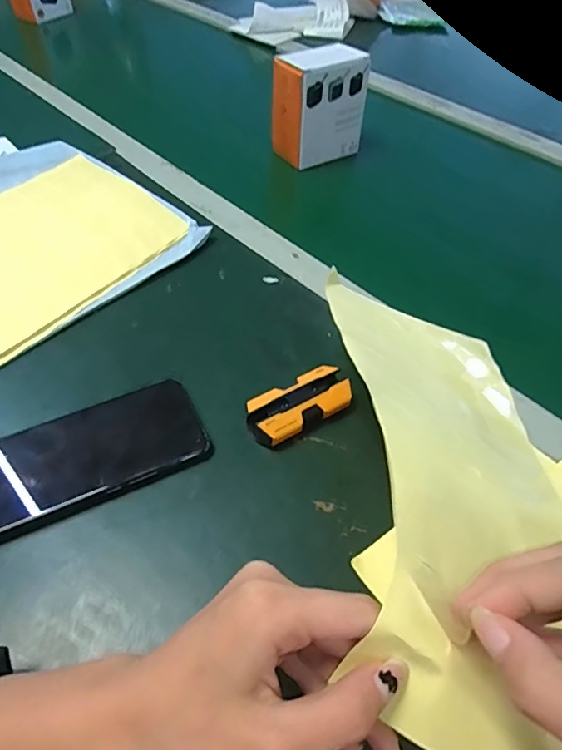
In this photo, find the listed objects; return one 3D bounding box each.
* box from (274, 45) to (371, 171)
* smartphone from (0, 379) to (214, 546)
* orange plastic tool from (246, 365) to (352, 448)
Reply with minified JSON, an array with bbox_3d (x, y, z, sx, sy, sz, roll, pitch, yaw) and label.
[{"bbox_3d":[0.049,-0.331,0.598,0.102,0.113,0.048,-28,56,-23],"label":"box"},{"bbox_3d":[-0.131,0.053,0.331,0.156,0.011,0.077,-21,55,-20],"label":"smartphone"},{"bbox_3d":[0.012,0.023,0.359,0.079,0.021,0.038,-24,56,-21],"label":"orange plastic tool"}]

